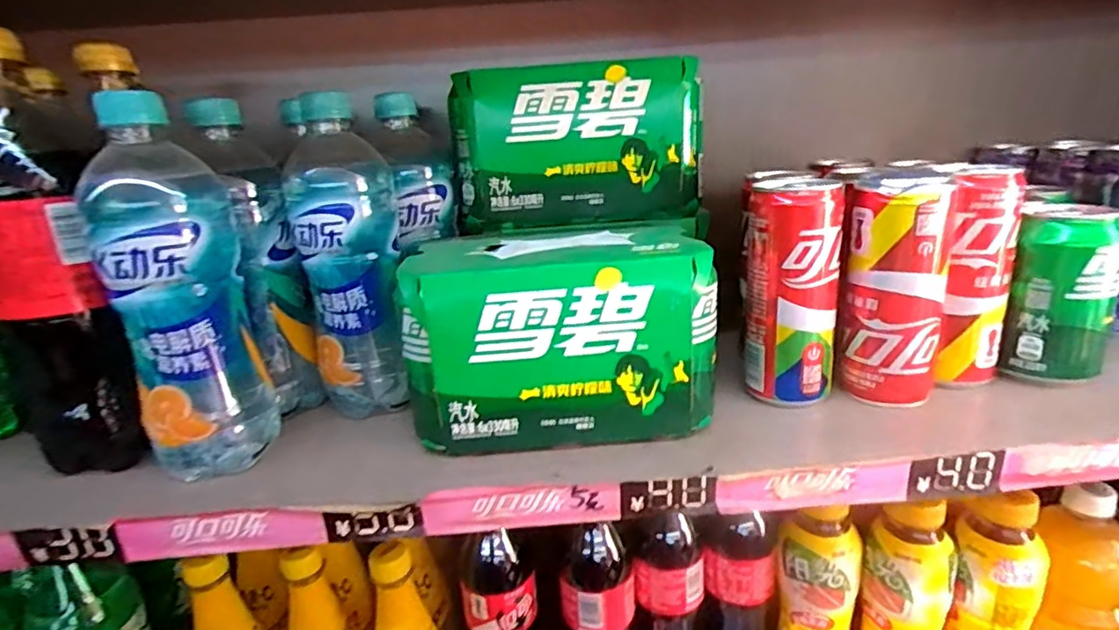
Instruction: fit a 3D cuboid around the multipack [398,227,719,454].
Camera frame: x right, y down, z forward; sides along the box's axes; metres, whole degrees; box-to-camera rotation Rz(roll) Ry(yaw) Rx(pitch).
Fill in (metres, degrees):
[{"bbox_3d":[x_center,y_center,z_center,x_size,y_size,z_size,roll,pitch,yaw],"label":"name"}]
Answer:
[{"bbox_3d":[0.000,0.008,0.389,0.185,0.115,0.108,-4,18,-1],"label":"multipack"}]

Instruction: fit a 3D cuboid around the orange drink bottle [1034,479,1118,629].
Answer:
[{"bbox_3d":[0.425,0.234,0.477,0.067,0.195,0.063,13,25,42],"label":"orange drink bottle"}]

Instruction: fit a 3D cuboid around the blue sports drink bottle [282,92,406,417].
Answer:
[{"bbox_3d":[-0.146,-0.036,0.414,0.070,0.209,0.069,-9,19,-14],"label":"blue sports drink bottle"}]

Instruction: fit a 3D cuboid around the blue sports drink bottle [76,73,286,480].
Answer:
[{"bbox_3d":[-0.224,-0.010,0.350,0.075,0.212,0.061,-17,22,-34],"label":"blue sports drink bottle"}]

